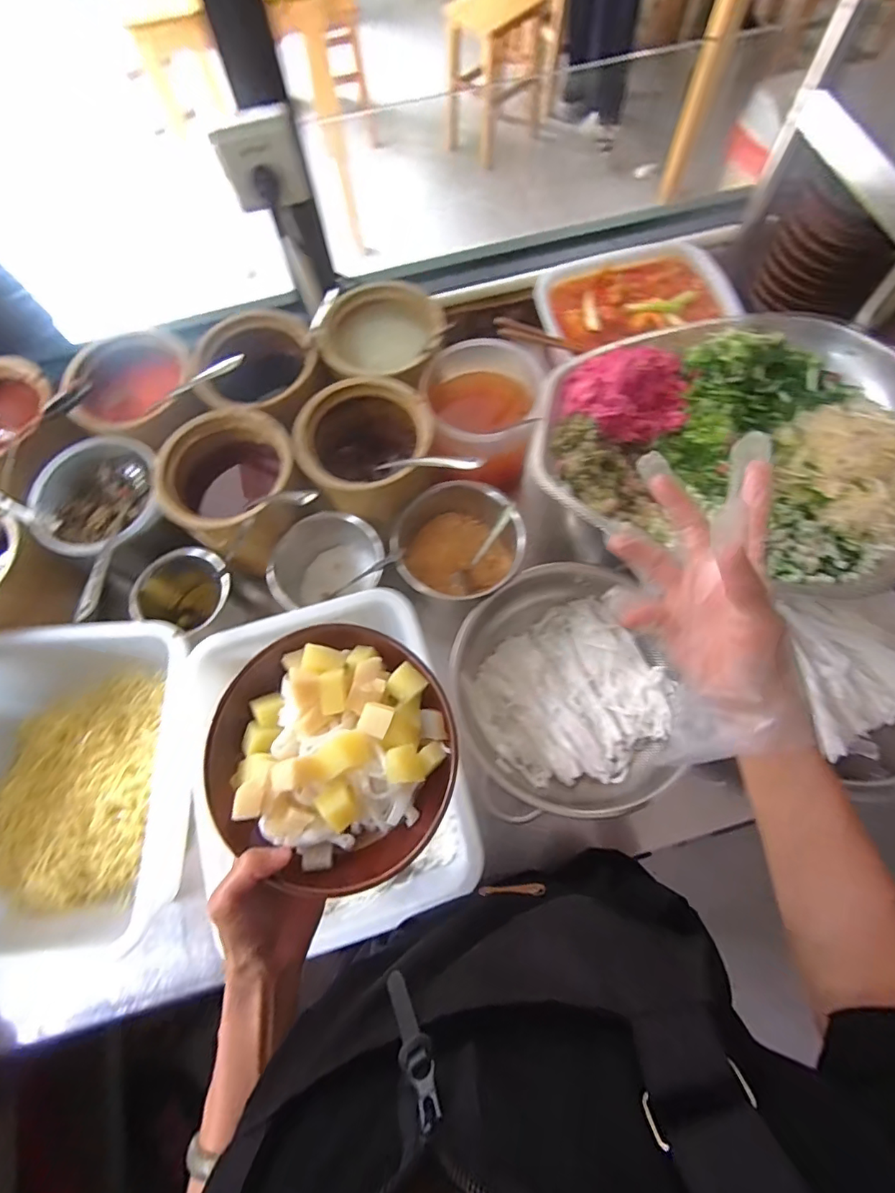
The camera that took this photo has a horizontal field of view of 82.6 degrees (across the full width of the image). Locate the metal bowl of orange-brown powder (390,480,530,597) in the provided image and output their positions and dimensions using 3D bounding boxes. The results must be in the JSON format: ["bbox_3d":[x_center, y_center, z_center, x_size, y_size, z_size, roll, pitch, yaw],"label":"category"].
[{"bbox_3d":[0.020,-0.070,0.664,0.151,0.106,0.152,-1,72,2],"label":"metal bowl of orange-brown powder"}]

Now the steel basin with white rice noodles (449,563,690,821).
[{"bbox_3d":[0.136,0.112,0.598,0.244,0.083,0.268,-1,72,2],"label":"steel basin with white rice noodles"}]

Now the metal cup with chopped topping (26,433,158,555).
[{"bbox_3d":[-0.422,-0.117,0.635,0.156,0.072,0.150,-1,72,2],"label":"metal cup with chopped topping"}]

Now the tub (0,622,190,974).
[{"bbox_3d":[-0.415,0.210,0.581,0.266,0.112,0.329,-5,72,1],"label":"tub"}]

